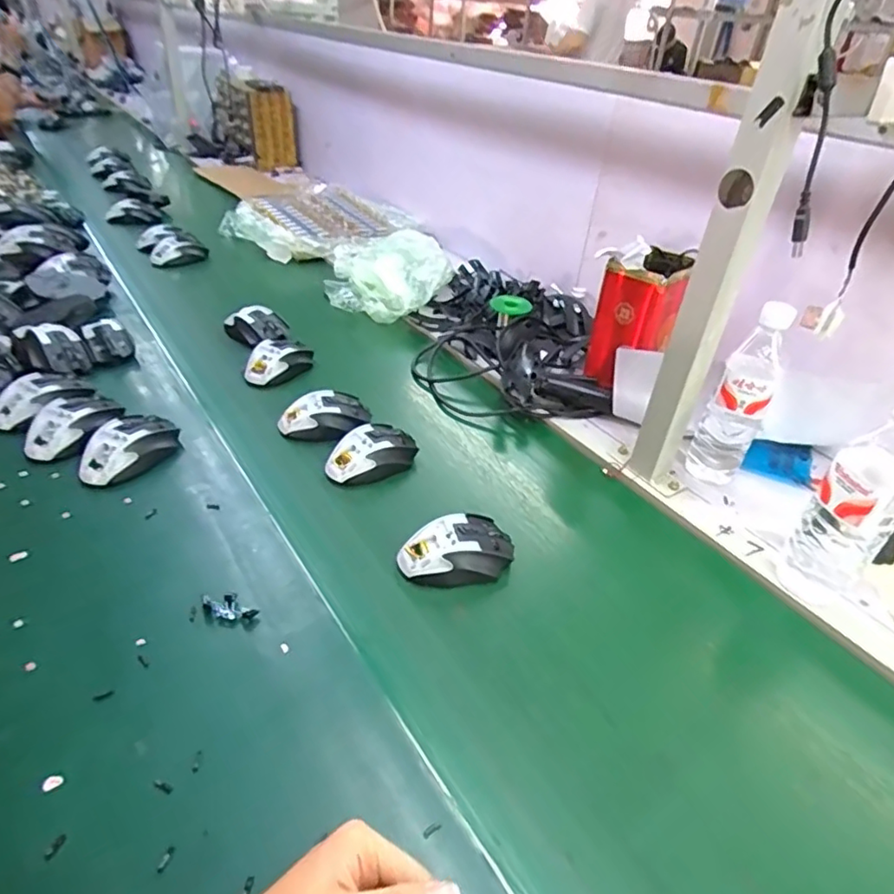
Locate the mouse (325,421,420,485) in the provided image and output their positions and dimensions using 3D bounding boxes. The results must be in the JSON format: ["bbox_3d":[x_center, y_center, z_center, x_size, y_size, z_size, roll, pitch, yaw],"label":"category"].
[{"bbox_3d":[-0.089,0.009,0.718,0.116,0.047,0.071,-19,43,-29],"label":"mouse"}]

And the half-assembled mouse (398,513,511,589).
[{"bbox_3d":[0.010,0.110,0.602,0.118,0.051,0.068,-8,39,-17],"label":"half-assembled mouse"}]

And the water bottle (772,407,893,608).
[{"bbox_3d":[0.384,0.056,0.552,0.071,0.225,0.062,31,44,30],"label":"water bottle"}]

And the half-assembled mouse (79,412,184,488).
[{"bbox_3d":[-0.364,0.004,0.676,0.072,0.044,0.109,15,38,13],"label":"half-assembled mouse"}]

